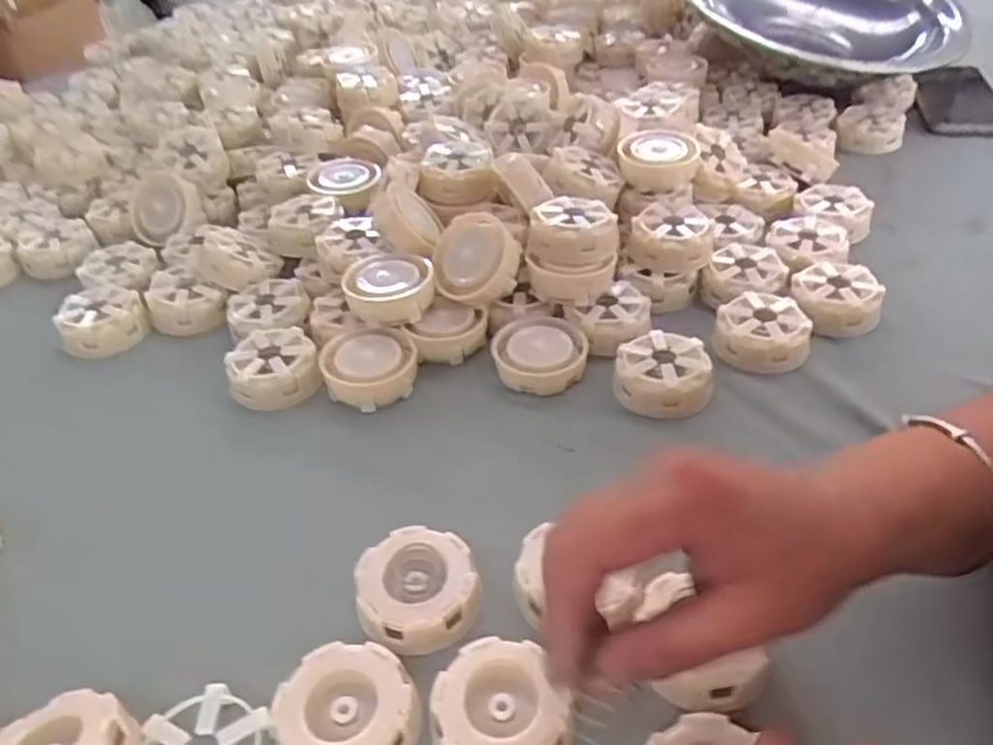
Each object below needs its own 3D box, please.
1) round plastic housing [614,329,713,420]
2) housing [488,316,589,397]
[{"bbox_3d":[0.109,0.001,0.494,0.059,0.032,0.059,-2,40,2],"label":"round plastic housing"},{"bbox_3d":[0.030,-0.013,0.521,0.063,0.024,0.063,-2,40,2],"label":"housing"}]

